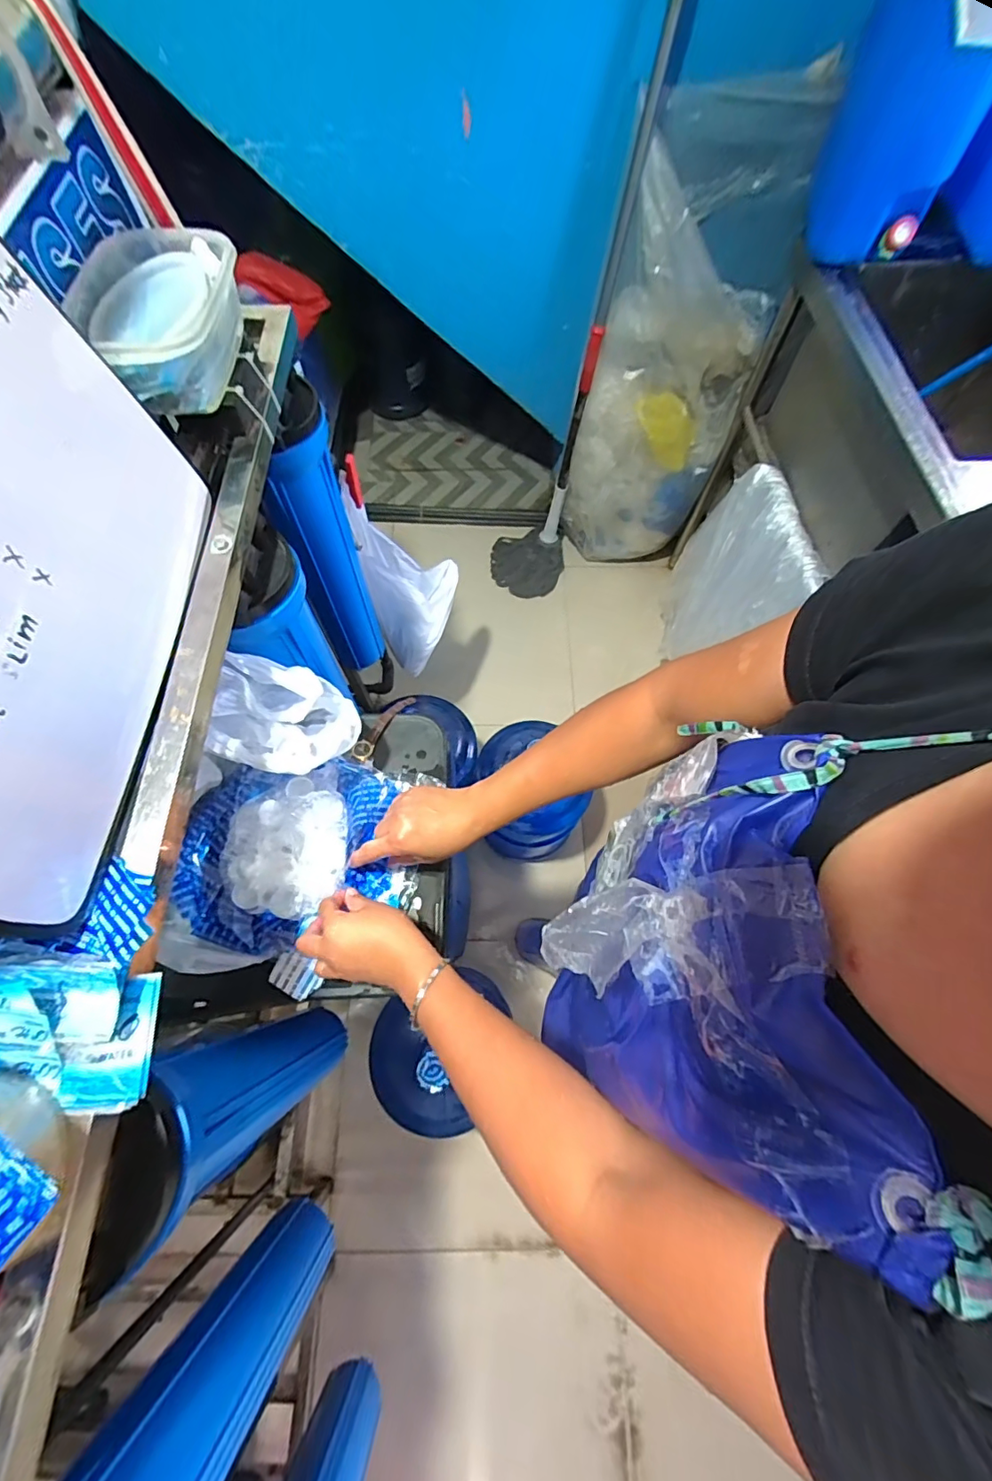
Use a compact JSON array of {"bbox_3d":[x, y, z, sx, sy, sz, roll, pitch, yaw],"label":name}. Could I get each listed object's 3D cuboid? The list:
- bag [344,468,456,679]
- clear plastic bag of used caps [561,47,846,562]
[{"bbox_3d":[-0.222,-0.300,1.012,0.074,0.356,0.256,31,97,40],"label":"bag"},{"bbox_3d":[0.457,-0.934,1.326,0.361,0.884,0.392,22,69,9],"label":"clear plastic bag of used caps"}]

